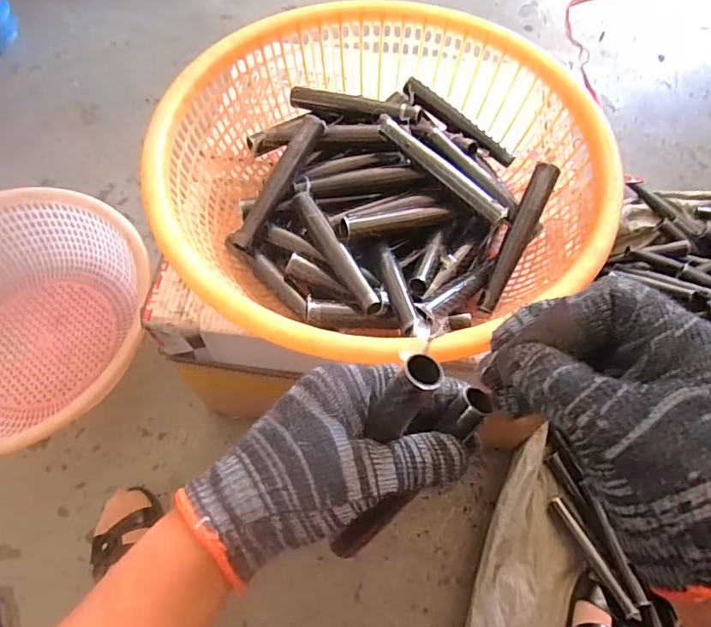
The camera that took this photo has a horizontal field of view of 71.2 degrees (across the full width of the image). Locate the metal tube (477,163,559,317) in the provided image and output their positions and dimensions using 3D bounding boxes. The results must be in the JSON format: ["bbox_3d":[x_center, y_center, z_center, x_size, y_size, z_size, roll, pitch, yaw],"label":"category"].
[{"bbox_3d":[0.152,-0.070,0.467,0.024,0.016,0.146,25,89,11],"label":"metal tube"}]

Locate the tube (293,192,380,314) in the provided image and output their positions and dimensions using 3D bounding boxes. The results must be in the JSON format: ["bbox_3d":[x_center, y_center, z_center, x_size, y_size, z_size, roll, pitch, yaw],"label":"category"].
[{"bbox_3d":[-0.020,-0.059,0.453,0.017,0.019,0.149,-24,67,-12],"label":"tube"}]

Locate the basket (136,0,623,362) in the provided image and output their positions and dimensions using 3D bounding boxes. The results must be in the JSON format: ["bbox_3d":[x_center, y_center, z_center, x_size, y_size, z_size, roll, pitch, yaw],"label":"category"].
[{"bbox_3d":[0.014,-0.144,0.488,0.390,0.109,0.356,0,64,-1],"label":"basket"}]

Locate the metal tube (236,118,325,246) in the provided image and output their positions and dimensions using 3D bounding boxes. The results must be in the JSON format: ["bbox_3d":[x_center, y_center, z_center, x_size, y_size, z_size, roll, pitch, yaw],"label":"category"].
[{"bbox_3d":[-0.072,-0.129,0.485,0.018,0.023,0.152,26,80,11],"label":"metal tube"}]

